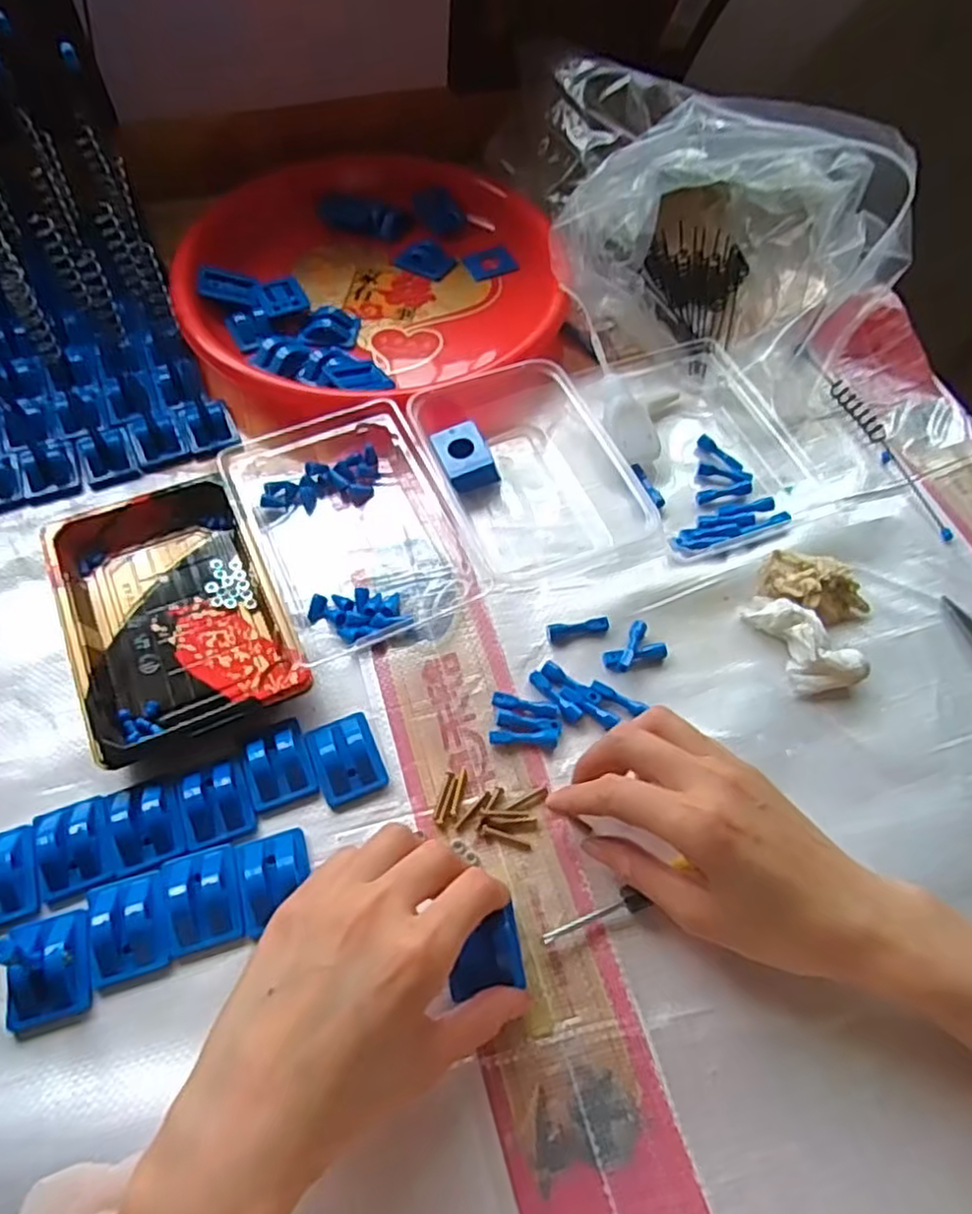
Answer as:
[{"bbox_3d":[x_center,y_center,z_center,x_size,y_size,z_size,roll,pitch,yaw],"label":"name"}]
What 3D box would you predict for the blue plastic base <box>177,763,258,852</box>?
[{"bbox_3d":[-0.137,0.099,0.365,0.033,0.014,0.037,-14,60,-11],"label":"blue plastic base"}]

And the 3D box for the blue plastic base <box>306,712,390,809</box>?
[{"bbox_3d":[-0.074,0.078,0.381,0.034,0.016,0.044,-19,61,-14],"label":"blue plastic base"}]

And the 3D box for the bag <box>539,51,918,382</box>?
[{"bbox_3d":[0.164,-0.309,0.561,0.240,0.128,0.236,-8,59,-7],"label":"bag"}]

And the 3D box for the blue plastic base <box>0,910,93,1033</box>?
[{"bbox_3d":[-0.196,0.155,0.313,0.035,0.040,0.043,-7,59,-7],"label":"blue plastic base"}]

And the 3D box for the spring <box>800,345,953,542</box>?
[{"bbox_3d":[0.285,-0.124,0.519,0.024,0.012,0.185,-15,60,-11],"label":"spring"}]

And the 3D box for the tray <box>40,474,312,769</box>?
[{"bbox_3d":[-0.179,0.003,0.415,0.107,0.030,0.159,-21,61,-15],"label":"tray"}]

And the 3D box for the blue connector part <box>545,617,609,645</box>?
[{"bbox_3d":[0.055,0.014,0.432,0.037,0.010,0.011,-9,59,-8],"label":"blue connector part"}]

